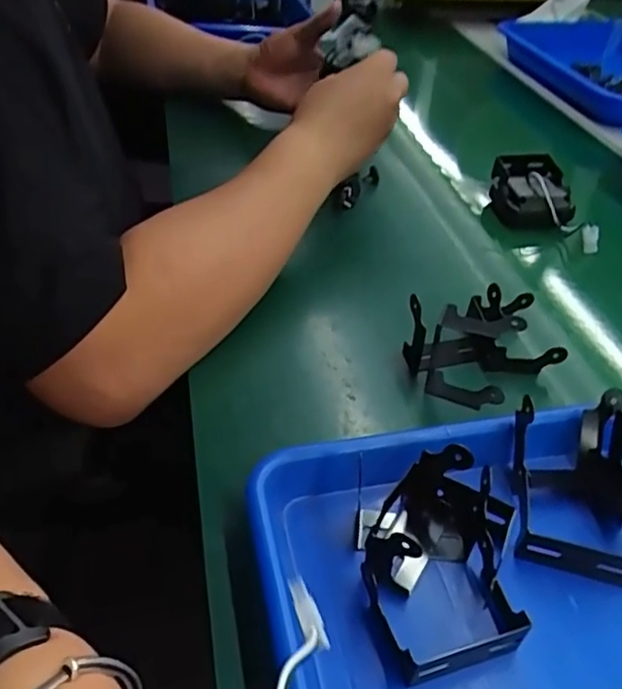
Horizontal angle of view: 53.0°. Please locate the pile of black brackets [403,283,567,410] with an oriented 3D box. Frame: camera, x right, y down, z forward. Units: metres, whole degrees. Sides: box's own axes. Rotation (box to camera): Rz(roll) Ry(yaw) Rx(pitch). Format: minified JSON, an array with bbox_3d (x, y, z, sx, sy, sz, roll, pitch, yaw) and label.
[{"bbox_3d":[0.118,-0.008,0.431,0.090,0.071,0.073,-20,47,-24],"label":"pile of black brackets"}]

